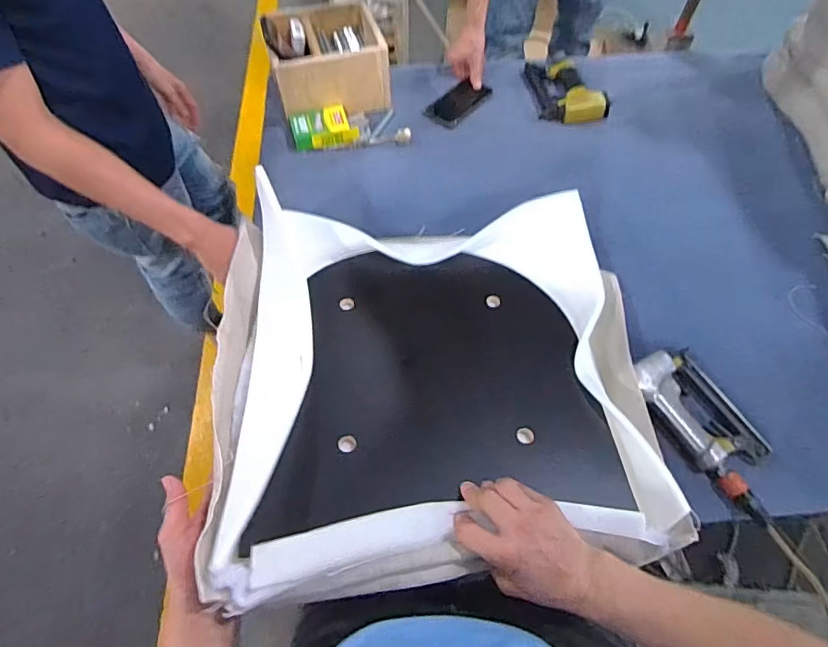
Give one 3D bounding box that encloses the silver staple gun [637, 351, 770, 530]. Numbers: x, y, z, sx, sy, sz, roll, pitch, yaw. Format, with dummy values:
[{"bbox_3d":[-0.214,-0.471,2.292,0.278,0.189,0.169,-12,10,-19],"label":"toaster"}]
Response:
[{"bbox_3d":[0.422,0.143,0.711,0.124,0.040,0.248,-31,66,-16],"label":"silver staple gun"}]

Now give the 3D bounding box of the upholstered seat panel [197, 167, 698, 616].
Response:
[{"bbox_3d":[0.034,0.052,0.663,0.567,0.126,0.555,-6,61,-4],"label":"upholstered seat panel"}]

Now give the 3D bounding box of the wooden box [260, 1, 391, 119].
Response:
[{"bbox_3d":[-0.179,-0.538,1.034,0.223,0.129,0.198,-15,62,-9],"label":"wooden box"}]

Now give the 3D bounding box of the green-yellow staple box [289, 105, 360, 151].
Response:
[{"bbox_3d":[-0.181,-0.393,1.005,0.132,0.032,0.082,-14,62,-8],"label":"green-yellow staple box"}]

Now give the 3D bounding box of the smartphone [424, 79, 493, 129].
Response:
[{"bbox_3d":[0.094,-0.475,1.073,0.078,0.006,0.152,35,66,17],"label":"smartphone"}]

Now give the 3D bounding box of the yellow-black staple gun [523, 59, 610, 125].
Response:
[{"bbox_3d":[0.325,-0.511,1.068,0.143,0.038,0.204,-6,61,-3],"label":"yellow-black staple gun"}]

